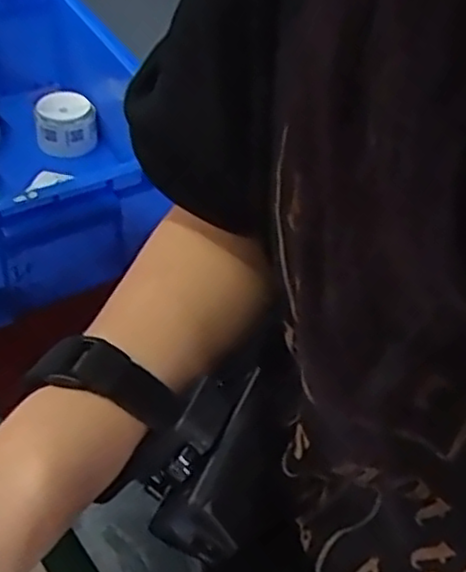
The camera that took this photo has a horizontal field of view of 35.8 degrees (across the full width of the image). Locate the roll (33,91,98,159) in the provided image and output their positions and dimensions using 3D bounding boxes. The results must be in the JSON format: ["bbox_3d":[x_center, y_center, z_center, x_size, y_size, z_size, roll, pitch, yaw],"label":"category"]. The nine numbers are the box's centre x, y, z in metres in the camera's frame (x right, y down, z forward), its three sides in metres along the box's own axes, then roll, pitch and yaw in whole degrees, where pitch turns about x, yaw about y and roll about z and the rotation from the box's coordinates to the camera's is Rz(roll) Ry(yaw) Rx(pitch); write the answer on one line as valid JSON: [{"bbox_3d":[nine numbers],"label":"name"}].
[{"bbox_3d":[-0.197,-0.192,0.850,0.069,0.045,0.071,-7,47,-12],"label":"roll"}]

